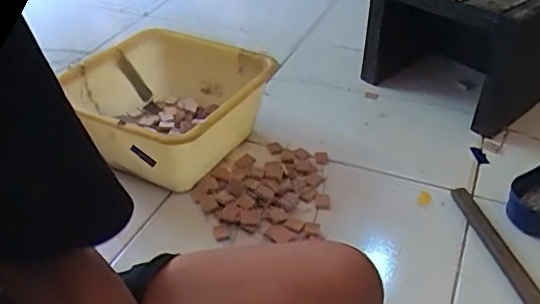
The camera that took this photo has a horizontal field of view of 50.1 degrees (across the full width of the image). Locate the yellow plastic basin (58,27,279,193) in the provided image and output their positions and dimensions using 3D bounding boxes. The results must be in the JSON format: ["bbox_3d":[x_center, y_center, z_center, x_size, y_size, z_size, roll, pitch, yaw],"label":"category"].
[{"bbox_3d":[-0.163,-0.070,0.893,0.282,0.118,0.277,17,39,22],"label":"yellow plastic basin"}]

